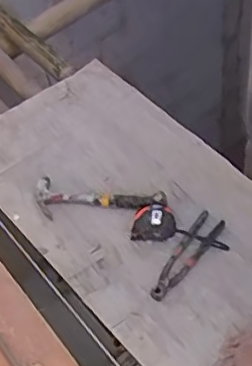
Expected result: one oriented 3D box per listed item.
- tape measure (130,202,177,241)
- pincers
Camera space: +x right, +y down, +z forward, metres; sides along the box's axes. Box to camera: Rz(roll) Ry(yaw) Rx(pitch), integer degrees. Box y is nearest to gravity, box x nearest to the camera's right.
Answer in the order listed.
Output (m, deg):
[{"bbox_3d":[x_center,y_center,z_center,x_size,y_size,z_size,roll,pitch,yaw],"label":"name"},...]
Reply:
[{"bbox_3d":[0.054,0.080,1.225,0.090,0.047,0.076,-6,51,3],"label":"tape measure"},{"bbox_3d":[0.113,0.139,1.184,0.051,0.025,0.219,29,60,27],"label":"pincers"}]

